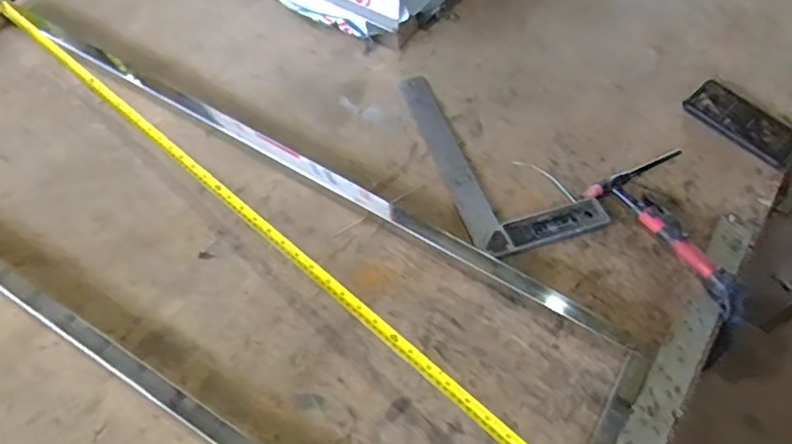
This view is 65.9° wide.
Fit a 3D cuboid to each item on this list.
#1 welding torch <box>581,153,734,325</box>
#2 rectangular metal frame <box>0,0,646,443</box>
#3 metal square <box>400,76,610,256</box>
[{"bbox_3d":[0.404,0.002,0.835,0.155,0.032,0.242,-31,64,-21],"label":"welding torch"},{"bbox_3d":[-0.255,0.017,0.806,1.138,0.043,0.395,29,60,16],"label":"rectangular metal frame"},{"bbox_3d":[0.149,-0.109,0.906,0.185,0.016,0.343,-15,60,-13],"label":"metal square"}]

